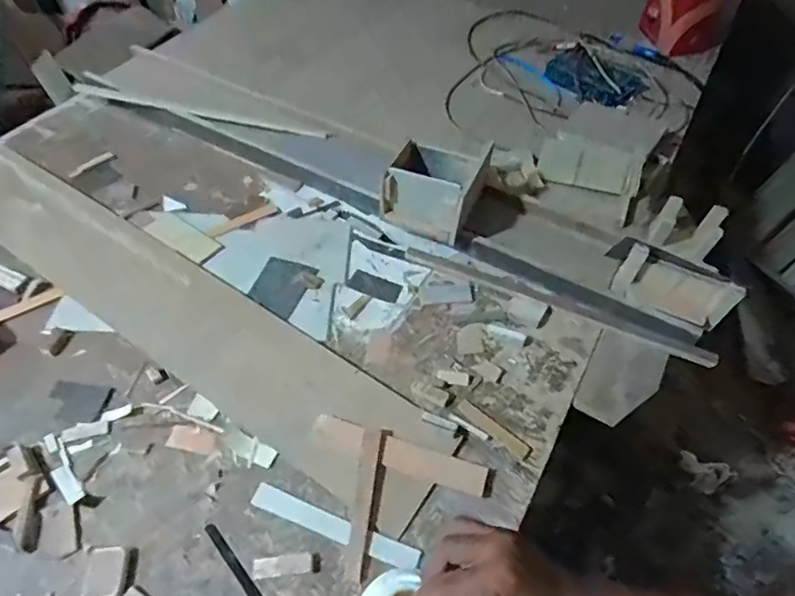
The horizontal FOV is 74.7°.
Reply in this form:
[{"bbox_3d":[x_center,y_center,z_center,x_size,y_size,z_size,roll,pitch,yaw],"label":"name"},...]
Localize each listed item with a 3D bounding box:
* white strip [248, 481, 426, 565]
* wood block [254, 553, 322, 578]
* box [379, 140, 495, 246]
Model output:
[{"bbox_3d":[-0.077,0.276,0.630,0.213,0.008,0.028,18,56,11],"label":"white strip"},{"bbox_3d":[-0.128,0.308,0.602,0.077,0.009,0.021,-3,55,-3],"label":"wood block"},{"bbox_3d":[0.061,-0.186,0.864,0.147,0.104,0.129,21,57,13],"label":"box"}]

